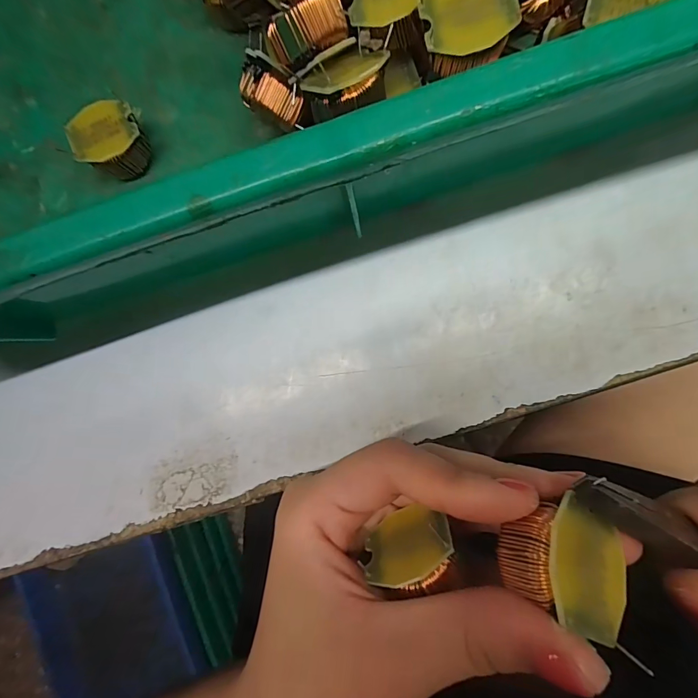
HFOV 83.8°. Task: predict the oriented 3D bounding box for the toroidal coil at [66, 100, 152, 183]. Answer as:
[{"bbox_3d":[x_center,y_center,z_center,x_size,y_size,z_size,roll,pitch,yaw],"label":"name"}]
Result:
[{"bbox_3d":[-0.108,-0.096,0.182,0.027,0.023,0.032,44,91,6],"label":"toroidal coil"}]

